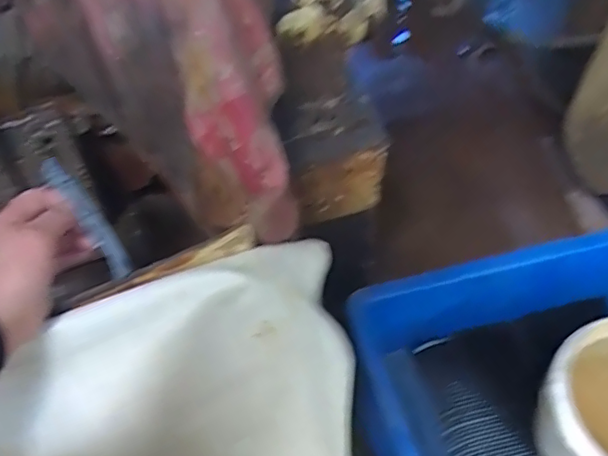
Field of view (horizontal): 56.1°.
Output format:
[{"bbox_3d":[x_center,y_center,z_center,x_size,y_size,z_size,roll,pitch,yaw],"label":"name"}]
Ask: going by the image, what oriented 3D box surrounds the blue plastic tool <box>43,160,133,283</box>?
[{"bbox_3d":[-0.188,-0.009,0.500,0.022,0.116,0.022,-36,23,-19],"label":"blue plastic tool"}]

